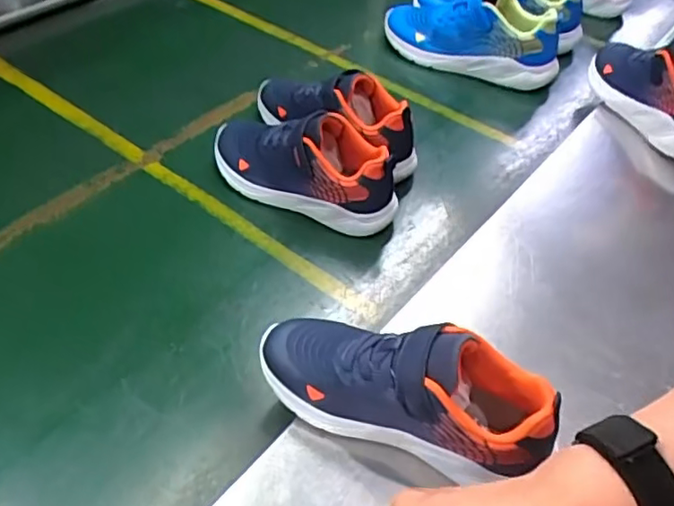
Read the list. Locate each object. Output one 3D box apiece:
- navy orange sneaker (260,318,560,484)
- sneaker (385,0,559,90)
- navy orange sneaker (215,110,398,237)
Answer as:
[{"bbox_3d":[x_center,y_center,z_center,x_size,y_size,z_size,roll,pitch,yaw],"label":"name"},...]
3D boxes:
[{"bbox_3d":[0.046,0.092,0.456,0.218,0.088,0.075,19,48,12],"label":"navy orange sneaker"},{"bbox_3d":[0.207,-0.340,0.927,0.268,0.107,0.106,21,48,14],"label":"sneaker"},{"bbox_3d":[-0.042,-0.102,0.696,0.235,0.105,0.086,19,46,22],"label":"navy orange sneaker"}]

